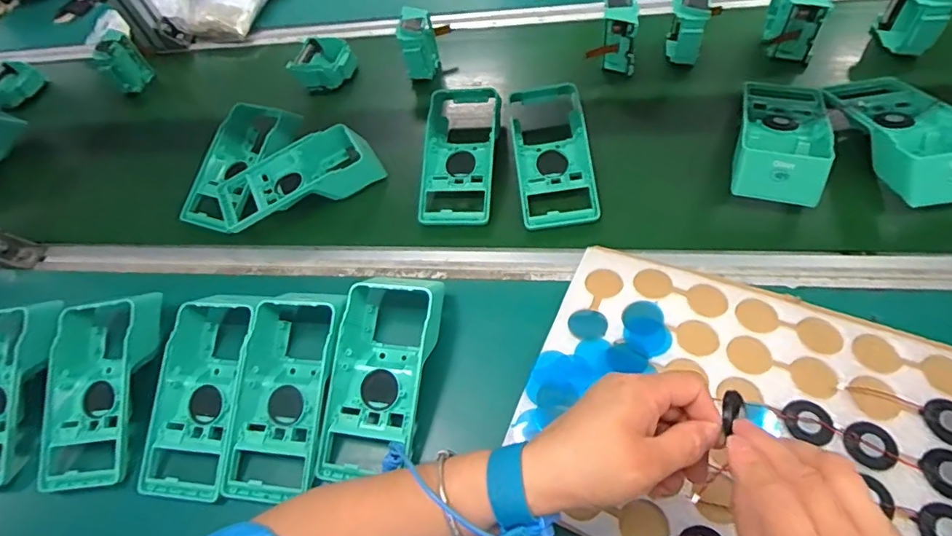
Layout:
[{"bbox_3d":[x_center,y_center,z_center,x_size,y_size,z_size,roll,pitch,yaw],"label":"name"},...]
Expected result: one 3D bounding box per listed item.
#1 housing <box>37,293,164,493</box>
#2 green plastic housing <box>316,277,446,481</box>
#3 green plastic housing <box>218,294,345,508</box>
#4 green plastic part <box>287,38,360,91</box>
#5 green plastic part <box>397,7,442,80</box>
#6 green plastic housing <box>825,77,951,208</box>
[{"bbox_3d":[-0.378,0.113,0.511,0.094,0.056,0.190,-3,56,3],"label":"housing"},{"bbox_3d":[-0.086,0.093,0.464,0.090,0.064,0.184,5,57,9],"label":"green plastic housing"},{"bbox_3d":[-0.175,0.108,0.468,0.096,0.058,0.185,6,57,9],"label":"green plastic housing"},{"bbox_3d":[-0.227,-0.294,0.764,0.089,0.042,0.093,10,58,12],"label":"green plastic part"},{"bbox_3d":[-0.078,-0.303,0.707,0.053,0.081,0.076,-10,56,-2],"label":"green plastic part"},{"bbox_3d":[0.427,-0.138,0.511,0.086,0.056,0.180,-7,56,0],"label":"green plastic housing"}]

